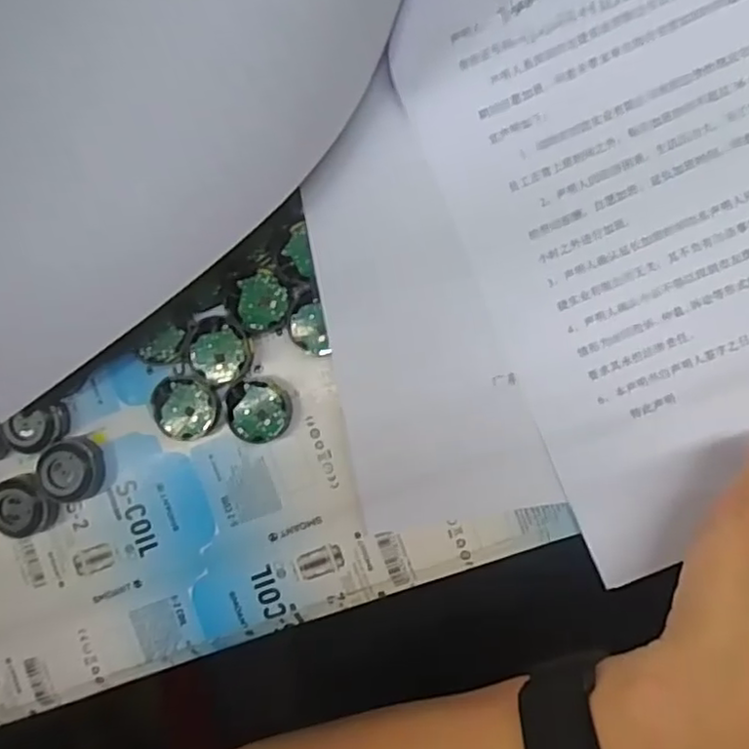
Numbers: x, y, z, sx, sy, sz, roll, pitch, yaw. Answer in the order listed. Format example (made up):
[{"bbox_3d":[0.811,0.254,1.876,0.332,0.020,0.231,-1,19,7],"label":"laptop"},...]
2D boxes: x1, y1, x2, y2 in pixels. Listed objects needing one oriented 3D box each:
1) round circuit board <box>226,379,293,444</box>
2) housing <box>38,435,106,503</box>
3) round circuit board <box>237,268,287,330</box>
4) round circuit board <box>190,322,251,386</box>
[{"bbox_3d":[-0.053,0.017,0.302,0.028,0.009,0.028,0,90,9],"label":"round circuit board"},{"bbox_3d":[-0.147,0.046,0.314,0.029,0.010,0.029,-5,90,9],"label":"housing"},{"bbox_3d":[-0.051,-0.034,0.296,0.021,0.004,0.025,2,91,9],"label":"round circuit board"},{"bbox_3d":[-0.072,-0.010,0.299,0.028,0.004,0.028,0,90,9],"label":"round circuit board"}]

